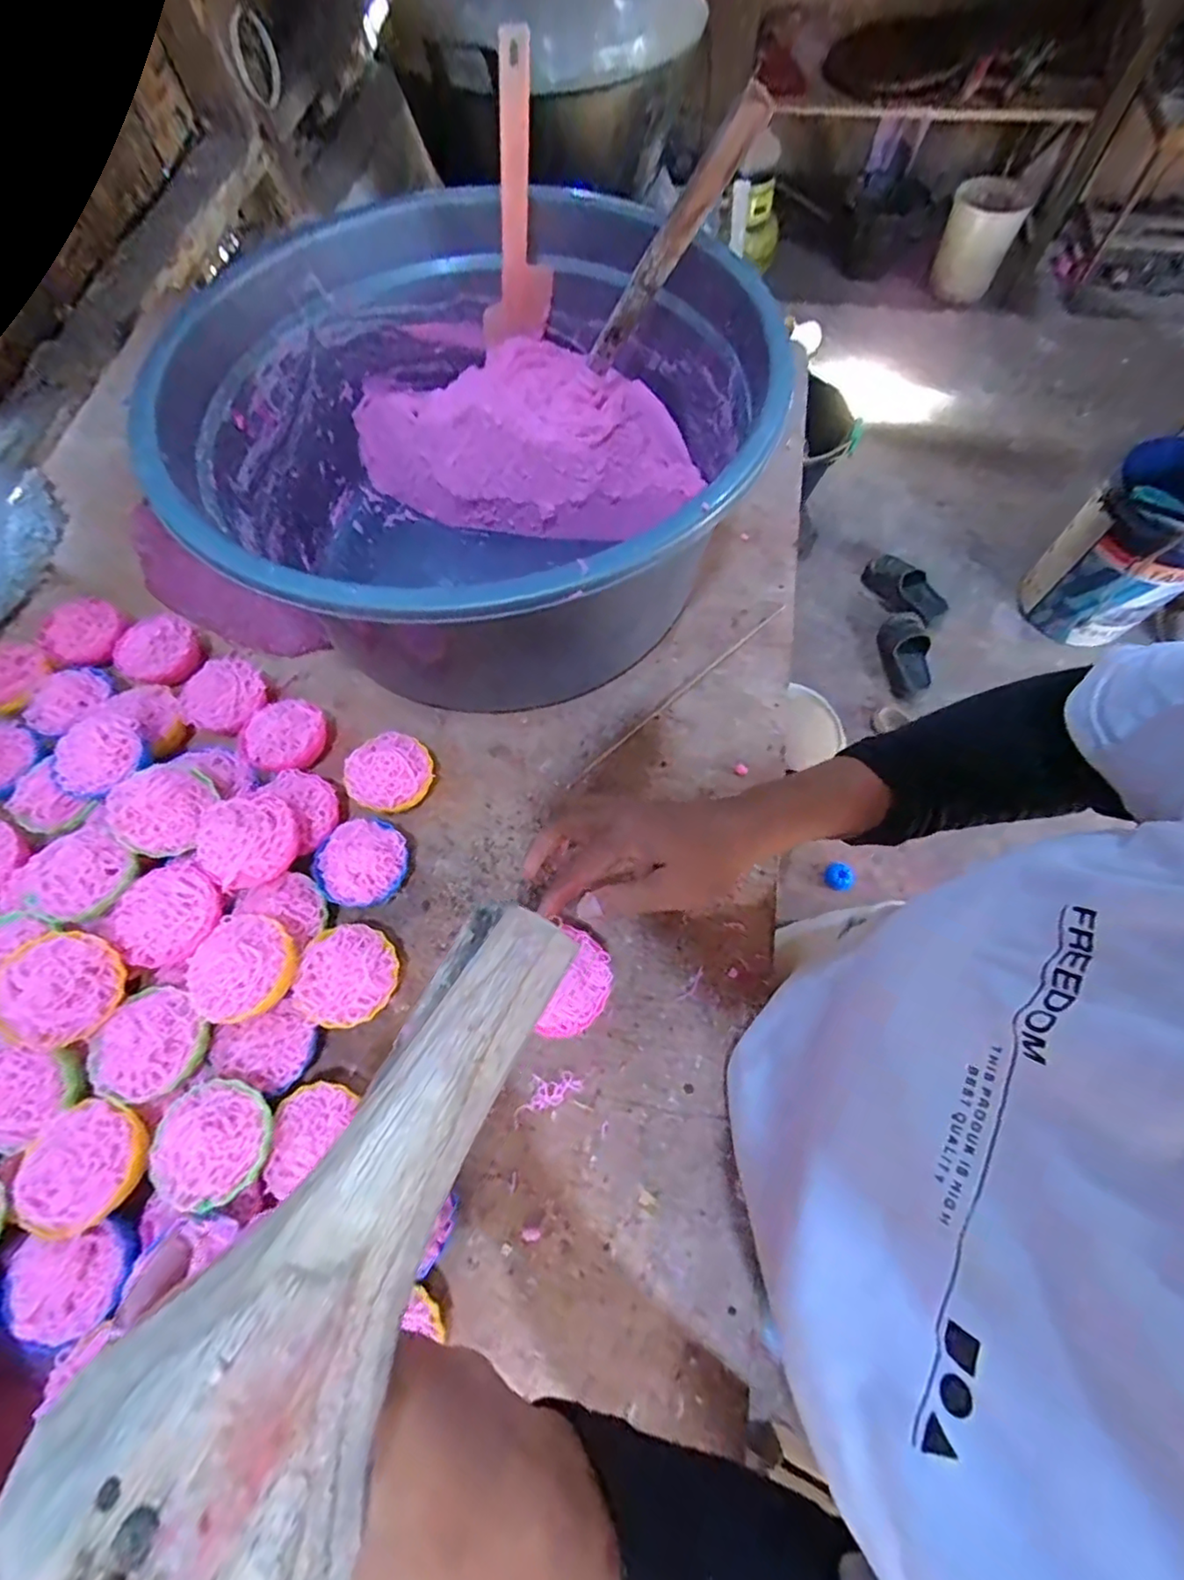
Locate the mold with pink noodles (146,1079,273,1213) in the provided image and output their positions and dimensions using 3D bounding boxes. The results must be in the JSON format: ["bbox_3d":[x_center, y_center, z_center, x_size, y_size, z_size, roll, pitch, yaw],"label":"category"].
[{"bbox_3d":[-0.209,0.192,0.328,0.064,0.018,0.057,26,72,12],"label":"mold with pink noodles"}]

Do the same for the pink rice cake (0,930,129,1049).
[{"bbox_3d":[-0.306,0.113,0.344,0.061,0.025,0.059,6,68,2],"label":"pink rice cake"}]

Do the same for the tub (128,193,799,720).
[{"bbox_3d":[-0.083,-0.242,0.466,0.383,0.186,0.396,-1,68,2],"label":"tub"}]

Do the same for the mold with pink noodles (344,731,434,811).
[{"bbox_3d":[-0.148,-0.010,0.446,0.060,0.035,0.059,-1,68,2],"label":"mold with pink noodles"}]

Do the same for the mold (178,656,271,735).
[{"bbox_3d":[-0.285,-0.068,0.477,0.066,0.030,0.060,-1,68,2],"label":"mold"}]

